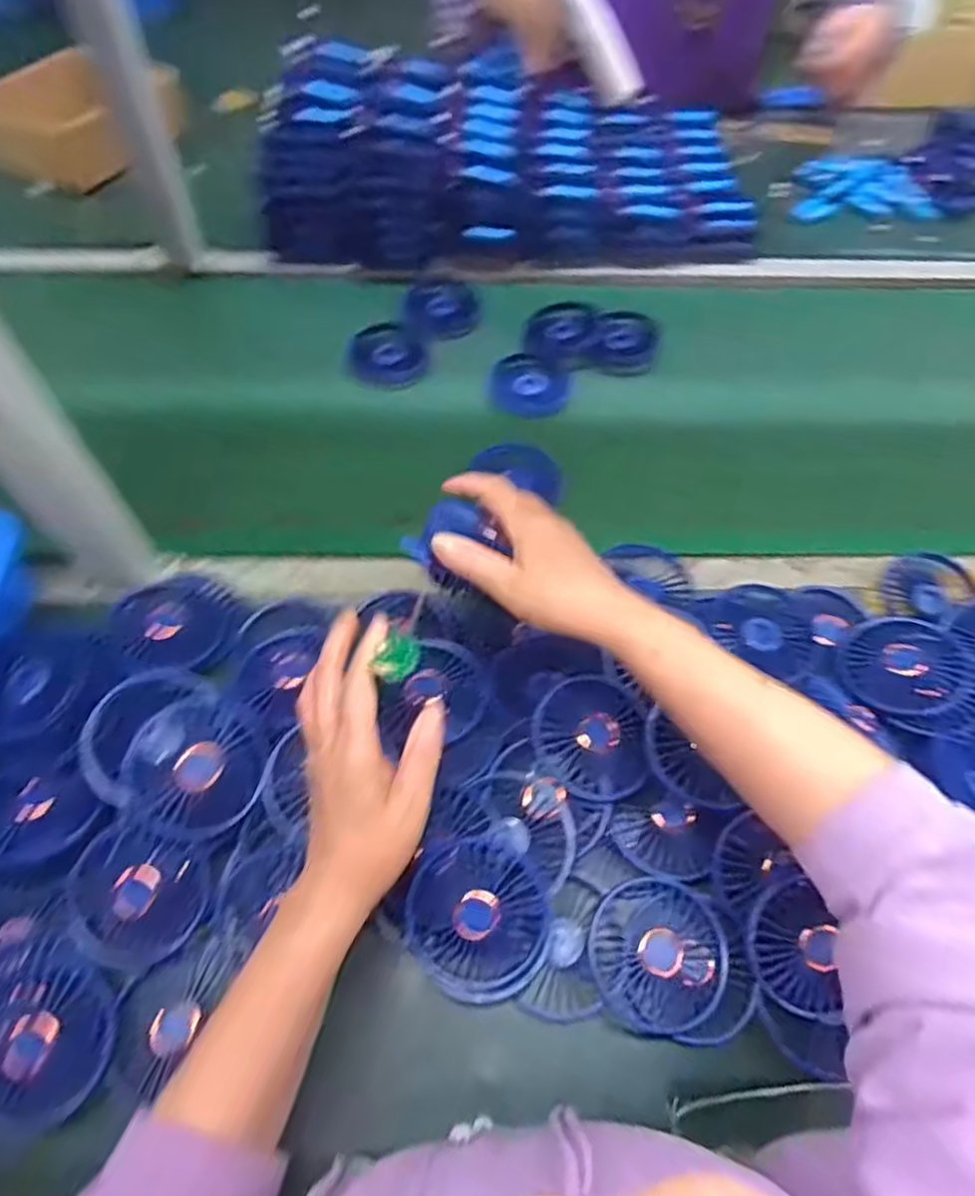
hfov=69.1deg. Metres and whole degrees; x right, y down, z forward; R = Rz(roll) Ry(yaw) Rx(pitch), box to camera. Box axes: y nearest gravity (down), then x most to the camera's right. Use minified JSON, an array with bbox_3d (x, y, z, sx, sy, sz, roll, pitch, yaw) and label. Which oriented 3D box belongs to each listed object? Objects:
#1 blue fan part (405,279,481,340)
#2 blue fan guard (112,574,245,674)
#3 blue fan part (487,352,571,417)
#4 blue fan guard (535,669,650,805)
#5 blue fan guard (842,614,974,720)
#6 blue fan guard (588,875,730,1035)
[{"bbox_3d":[-0.051,-0.331,0.808,0.087,0.013,0.088,0,58,-1],"label":"blue fan part"},{"bbox_3d":[-0.252,0.021,0.577,0.093,0.016,0.093,40,49,12],"label":"blue fan guard"},{"bbox_3d":[0.043,-0.226,0.763,0.082,0.020,0.075,25,61,14],"label":"blue fan part"},{"bbox_3d":[0.073,0.095,0.506,0.079,0.023,0.092,-2,58,-2],"label":"blue fan guard"},{"bbox_3d":[0.320,0.053,0.547,0.081,0.027,0.082,0,58,-1],"label":"blue fan guard"},{"bbox_3d":[0.111,0.232,0.461,0.088,0.021,0.088,-3,70,7],"label":"blue fan guard"}]

